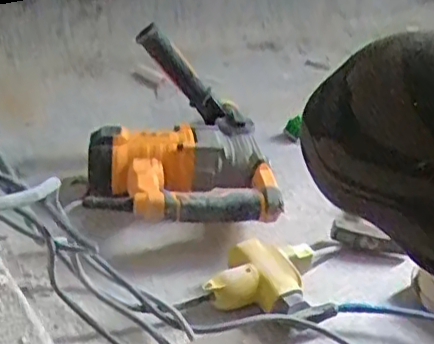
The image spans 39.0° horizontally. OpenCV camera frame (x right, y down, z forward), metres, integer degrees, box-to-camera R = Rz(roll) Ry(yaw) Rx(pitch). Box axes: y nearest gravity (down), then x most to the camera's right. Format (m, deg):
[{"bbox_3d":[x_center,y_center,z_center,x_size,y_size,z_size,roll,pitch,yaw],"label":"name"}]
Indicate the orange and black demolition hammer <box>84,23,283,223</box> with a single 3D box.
[{"bbox_3d":[-0.049,-0.040,0.802,0.226,0.155,0.270,1,31,-10],"label":"orange and black demolition hammer"}]

